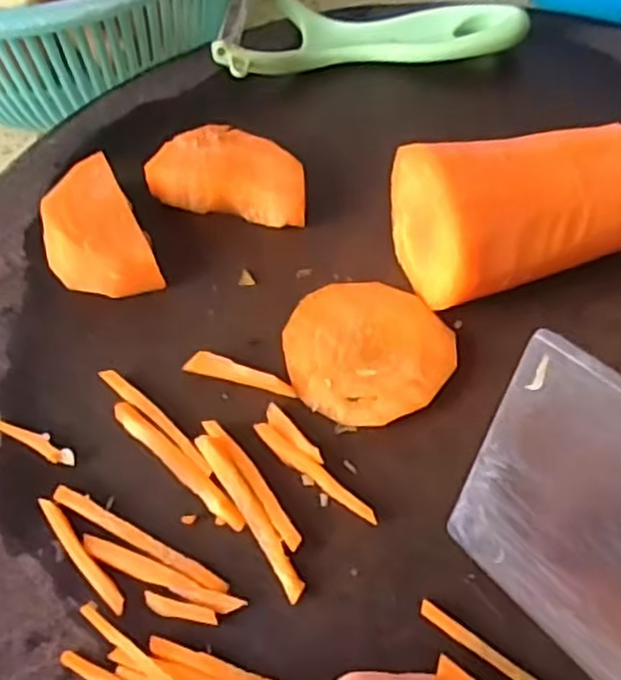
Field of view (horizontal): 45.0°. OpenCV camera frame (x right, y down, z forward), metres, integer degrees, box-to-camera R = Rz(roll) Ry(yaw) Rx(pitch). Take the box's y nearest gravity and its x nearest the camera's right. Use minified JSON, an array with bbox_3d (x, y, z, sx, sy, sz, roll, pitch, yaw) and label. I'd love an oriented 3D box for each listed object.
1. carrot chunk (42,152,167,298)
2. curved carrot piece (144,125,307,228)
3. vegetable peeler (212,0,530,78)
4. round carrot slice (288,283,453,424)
[{"bbox_3d":[-0.072,-0.035,0.247,0.030,0.020,0.054,-23,53,-14],"label":"carrot chunk"},{"bbox_3d":[-0.026,-0.058,0.262,0.052,0.021,0.028,9,52,12],"label":"curved carrot piece"},{"bbox_3d":[0.024,-0.132,0.312,0.120,0.028,0.061,-5,51,0],"label":"vegetable peeler"},{"bbox_3d":[0.016,0.003,0.220,0.046,0.005,0.048,-2,51,3],"label":"round carrot slice"}]

